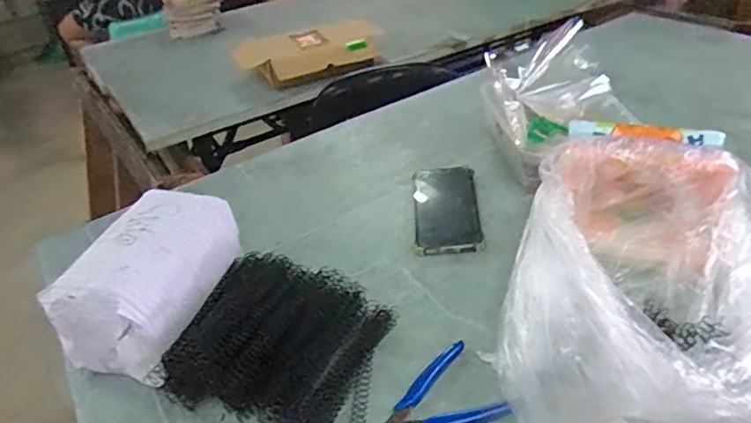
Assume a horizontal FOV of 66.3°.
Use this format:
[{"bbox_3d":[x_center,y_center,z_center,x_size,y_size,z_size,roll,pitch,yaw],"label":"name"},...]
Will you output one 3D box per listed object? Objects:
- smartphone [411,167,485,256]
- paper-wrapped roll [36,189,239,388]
[{"bbox_3d":[0.086,-0.005,0.704,0.076,0.012,0.171,-4,34,5],"label":"smartphone"},{"bbox_3d":[-0.218,0.070,0.578,0.124,0.107,0.184,7,36,19],"label":"paper-wrapped roll"}]

